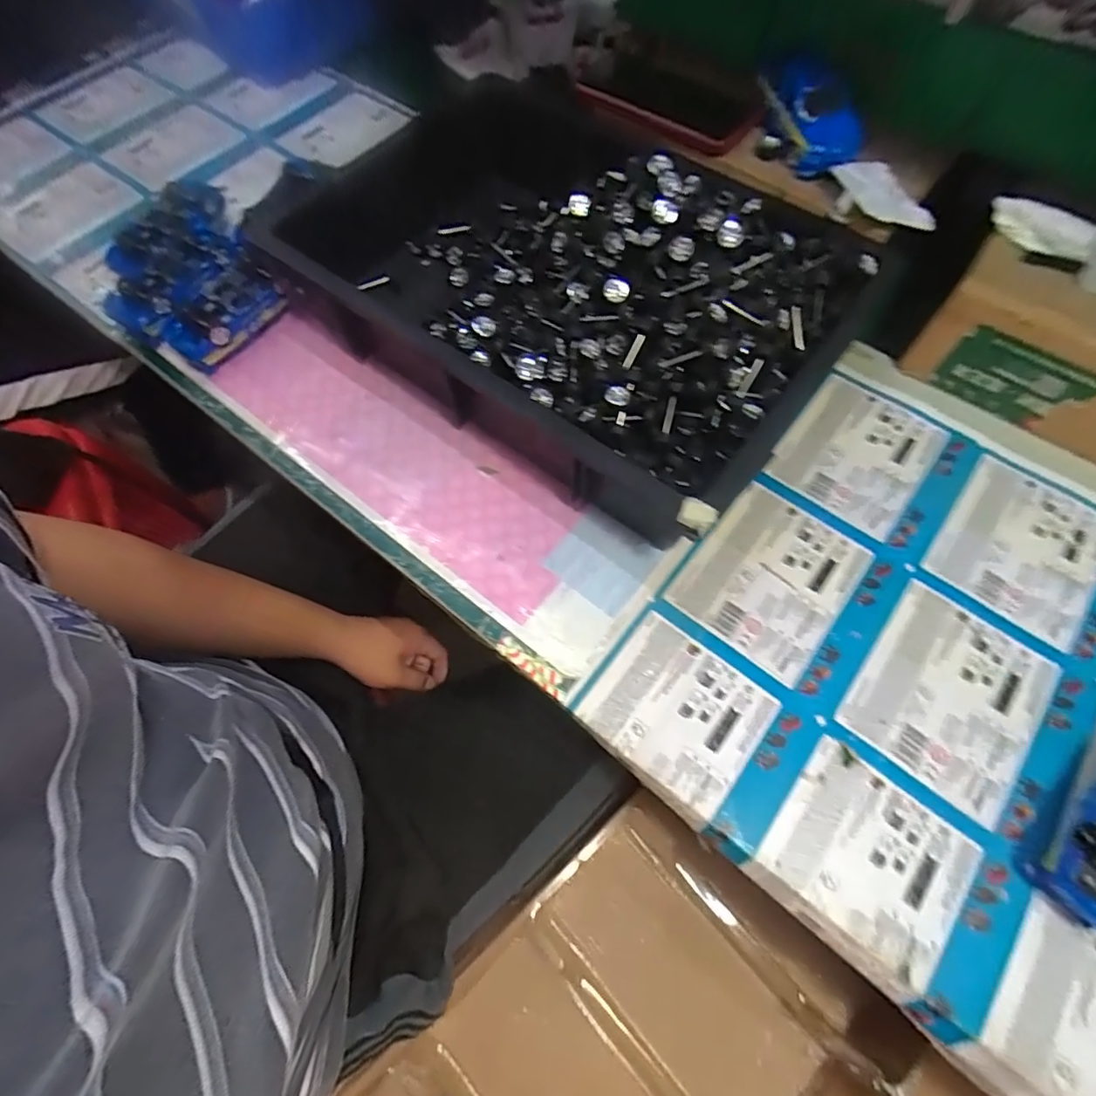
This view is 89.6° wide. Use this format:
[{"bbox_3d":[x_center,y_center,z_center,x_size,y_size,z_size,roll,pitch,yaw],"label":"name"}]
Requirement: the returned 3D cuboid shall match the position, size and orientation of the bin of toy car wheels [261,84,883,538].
[{"bbox_3d":[0.012,-0.238,0.483,0.475,0.112,0.321,39,70,15],"label":"bin of toy car wheels"}]

